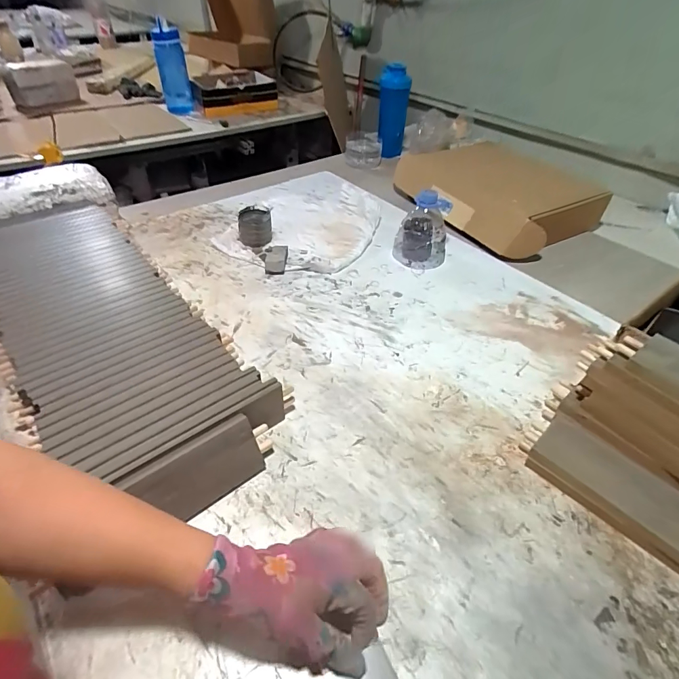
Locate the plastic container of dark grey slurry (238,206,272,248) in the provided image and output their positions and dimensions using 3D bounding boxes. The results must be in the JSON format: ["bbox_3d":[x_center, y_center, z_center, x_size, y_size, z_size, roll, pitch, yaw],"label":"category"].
[{"bbox_3d":[-0.170,-0.226,0.794,0.062,0.058,0.072,-10,45,-13],"label":"plastic container of dark grey slurry"}]

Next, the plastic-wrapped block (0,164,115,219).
[{"bbox_3d":[-0.616,-0.299,0.809,0.259,0.044,0.140,-29,52,-29],"label":"plastic-wrapped block"}]

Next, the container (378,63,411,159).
[{"bbox_3d":[0.150,-0.652,1.148,0.090,0.247,0.082,14,46,9],"label":"container"}]

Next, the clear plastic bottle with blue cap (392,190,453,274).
[{"bbox_3d":[0.150,-0.202,0.716,0.082,0.117,0.092,-22,49,-24],"label":"clear plastic bottle with blue cap"}]

